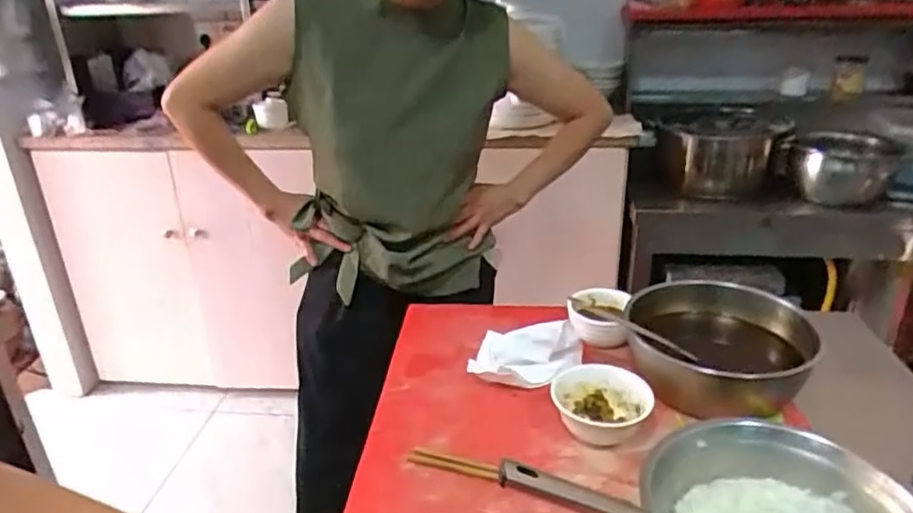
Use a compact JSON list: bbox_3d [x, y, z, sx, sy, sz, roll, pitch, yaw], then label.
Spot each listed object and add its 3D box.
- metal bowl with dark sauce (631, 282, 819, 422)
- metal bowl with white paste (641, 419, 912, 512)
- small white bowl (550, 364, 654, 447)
[{"bbox_3d":[0.322,0.115,0.777,0.207,0.085,0.192,-2,25,1],"label":"metal bowl with dark sauce"},{"bbox_3d":[0.271,0.229,0.522,0.189,0.095,0.212,4,25,13],"label":"metal bowl with white paste"},{"bbox_3d":[0.164,0.170,0.709,0.103,0.055,0.090,15,29,32],"label":"small white bowl"}]

